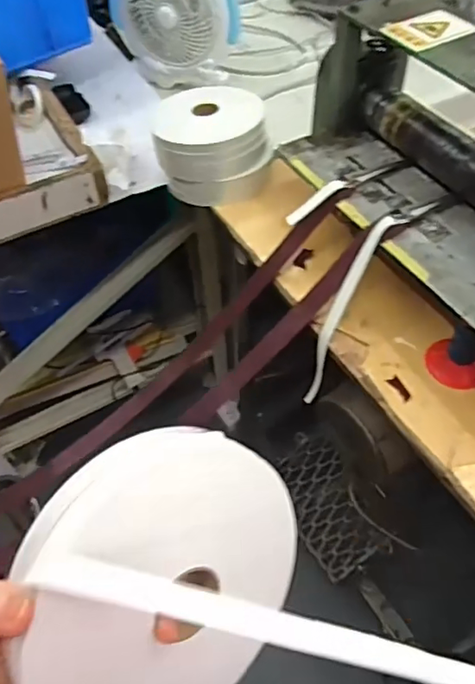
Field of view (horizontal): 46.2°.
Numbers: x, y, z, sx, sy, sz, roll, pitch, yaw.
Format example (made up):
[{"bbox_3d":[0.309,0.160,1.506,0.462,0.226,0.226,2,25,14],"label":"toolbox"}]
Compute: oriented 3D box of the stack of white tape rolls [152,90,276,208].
[{"bbox_3d":[-0.037,-0.296,0.828,0.169,0.106,0.148,-6,53,-3],"label":"stack of white tape rolls"}]

